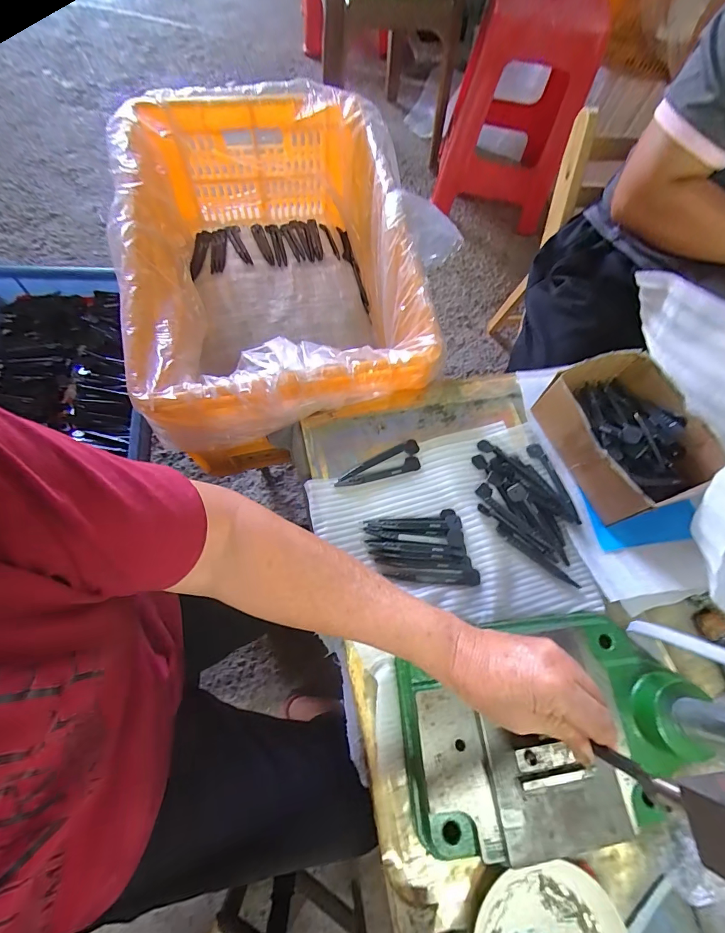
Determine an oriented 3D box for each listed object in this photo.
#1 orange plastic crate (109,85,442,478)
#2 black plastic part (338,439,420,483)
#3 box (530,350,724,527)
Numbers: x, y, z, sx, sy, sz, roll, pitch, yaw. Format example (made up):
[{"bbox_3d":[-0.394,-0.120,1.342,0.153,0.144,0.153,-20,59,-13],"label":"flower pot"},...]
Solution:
[{"bbox_3d":[-0.122,-0.266,0.589,0.354,0.224,0.493,-8,71,-8],"label":"orange plastic crate"},{"bbox_3d":[0.019,-0.007,0.445,0.099,0.009,0.016,-24,74,-13],"label":"black plastic part"},{"bbox_3d":[0.290,-0.035,0.442,0.131,0.071,0.166,-17,72,-11],"label":"box"}]

